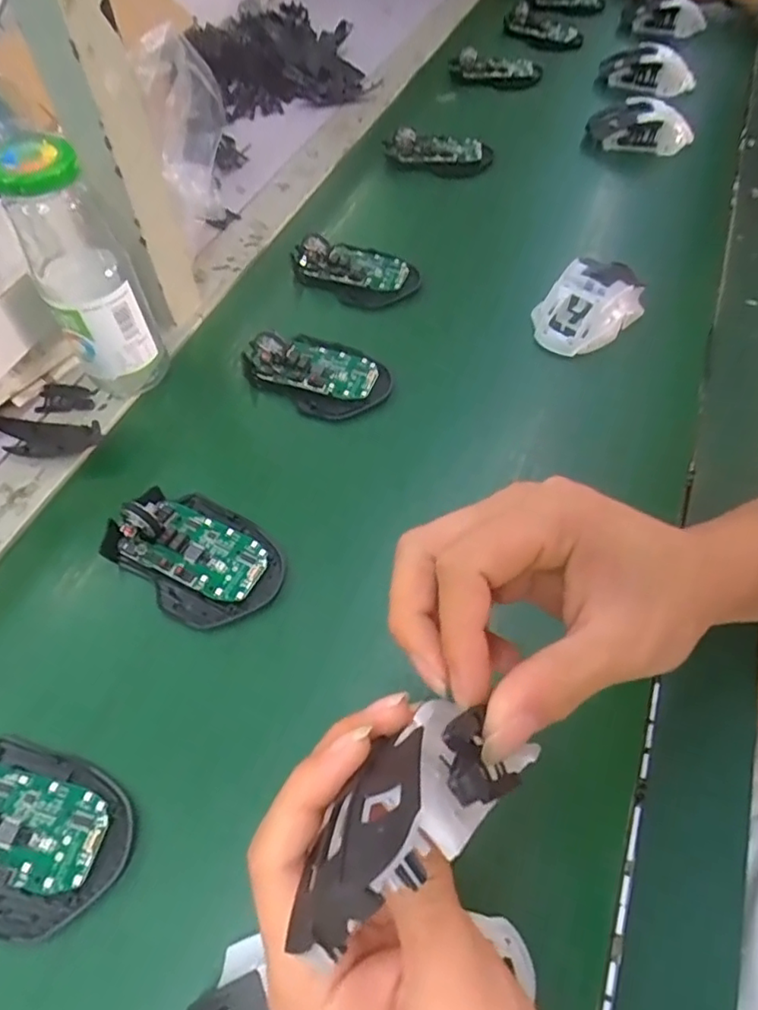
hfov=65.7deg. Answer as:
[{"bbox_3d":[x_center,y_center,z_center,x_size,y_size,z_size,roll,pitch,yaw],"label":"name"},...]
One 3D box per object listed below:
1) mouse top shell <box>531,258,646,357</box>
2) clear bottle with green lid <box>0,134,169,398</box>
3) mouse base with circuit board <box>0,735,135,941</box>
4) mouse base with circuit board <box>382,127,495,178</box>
[{"bbox_3d":[0.168,-0.160,0.472,0.096,0.034,0.060,-37,66,-23],"label":"mouse top shell"},{"bbox_3d":[-0.194,-0.155,0.391,0.061,0.159,0.076,-23,61,-16],"label":"clear bottle with green lid"},{"bbox_3d":[-0.178,0.152,0.278,0.111,0.024,0.073,21,59,11],"label":"mouse base with circuit board"},{"bbox_3d":[0.063,-0.373,0.618,0.114,0.021,0.052,8,58,2],"label":"mouse base with circuit board"}]

